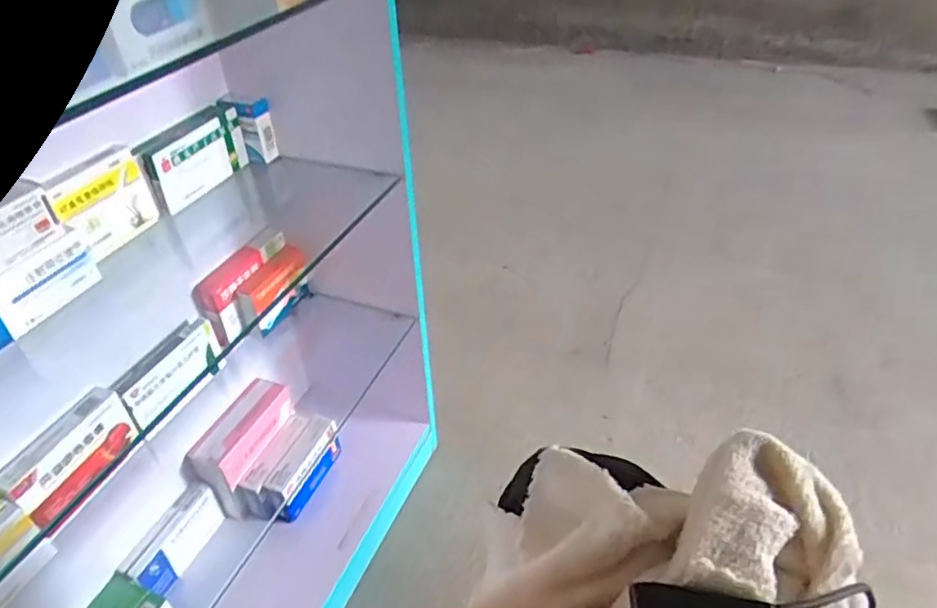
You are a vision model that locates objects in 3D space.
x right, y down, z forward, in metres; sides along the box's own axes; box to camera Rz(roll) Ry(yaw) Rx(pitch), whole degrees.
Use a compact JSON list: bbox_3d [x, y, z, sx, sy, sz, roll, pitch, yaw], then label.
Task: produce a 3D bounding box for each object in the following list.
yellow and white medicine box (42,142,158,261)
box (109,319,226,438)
[{"bbox_3d":[-0.385,-0.104,0.667,0.024,0.103,0.107,17,42,19],"label":"yellow and white medicine box"},{"bbox_3d":[-0.378,0.092,0.806,0.037,0.088,0.145,13,41,18],"label":"box"}]

